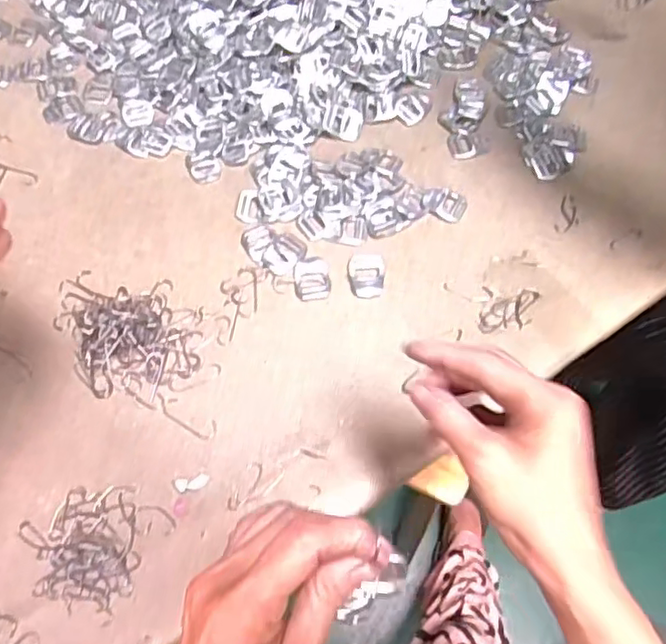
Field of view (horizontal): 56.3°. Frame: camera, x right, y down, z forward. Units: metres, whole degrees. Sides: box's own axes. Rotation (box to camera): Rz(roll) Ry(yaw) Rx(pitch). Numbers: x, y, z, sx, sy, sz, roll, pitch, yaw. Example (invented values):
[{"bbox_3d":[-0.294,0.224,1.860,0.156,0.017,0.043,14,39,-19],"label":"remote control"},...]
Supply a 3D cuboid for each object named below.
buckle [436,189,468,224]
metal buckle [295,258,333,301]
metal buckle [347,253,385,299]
[{"bbox_3d":[0.107,-0.105,0.556,0.024,0.004,0.034,23,65,12],"label":"buckle"},{"bbox_3d":[-0.017,-0.036,0.522,0.030,0.006,0.037,-7,63,-4],"label":"metal buckle"},{"bbox_3d":[0.028,-0.040,0.525,0.031,0.005,0.043,5,63,3],"label":"metal buckle"}]

